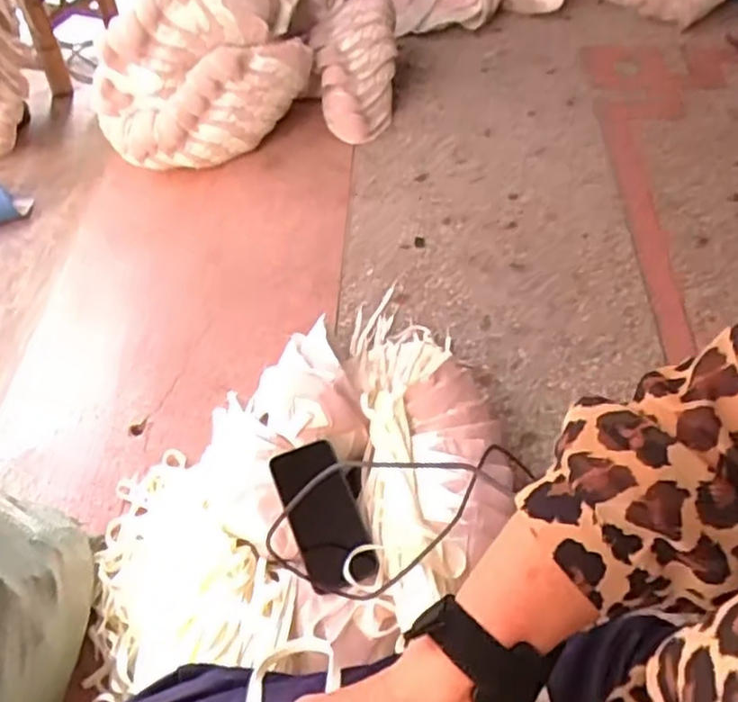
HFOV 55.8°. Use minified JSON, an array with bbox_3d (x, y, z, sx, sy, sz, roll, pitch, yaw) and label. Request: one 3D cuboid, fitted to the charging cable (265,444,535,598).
[{"bbox_3d":[0.037,0.168,0.815,0.319,0.027,0.147,-32,56,-23],"label":"charging cable"}]

